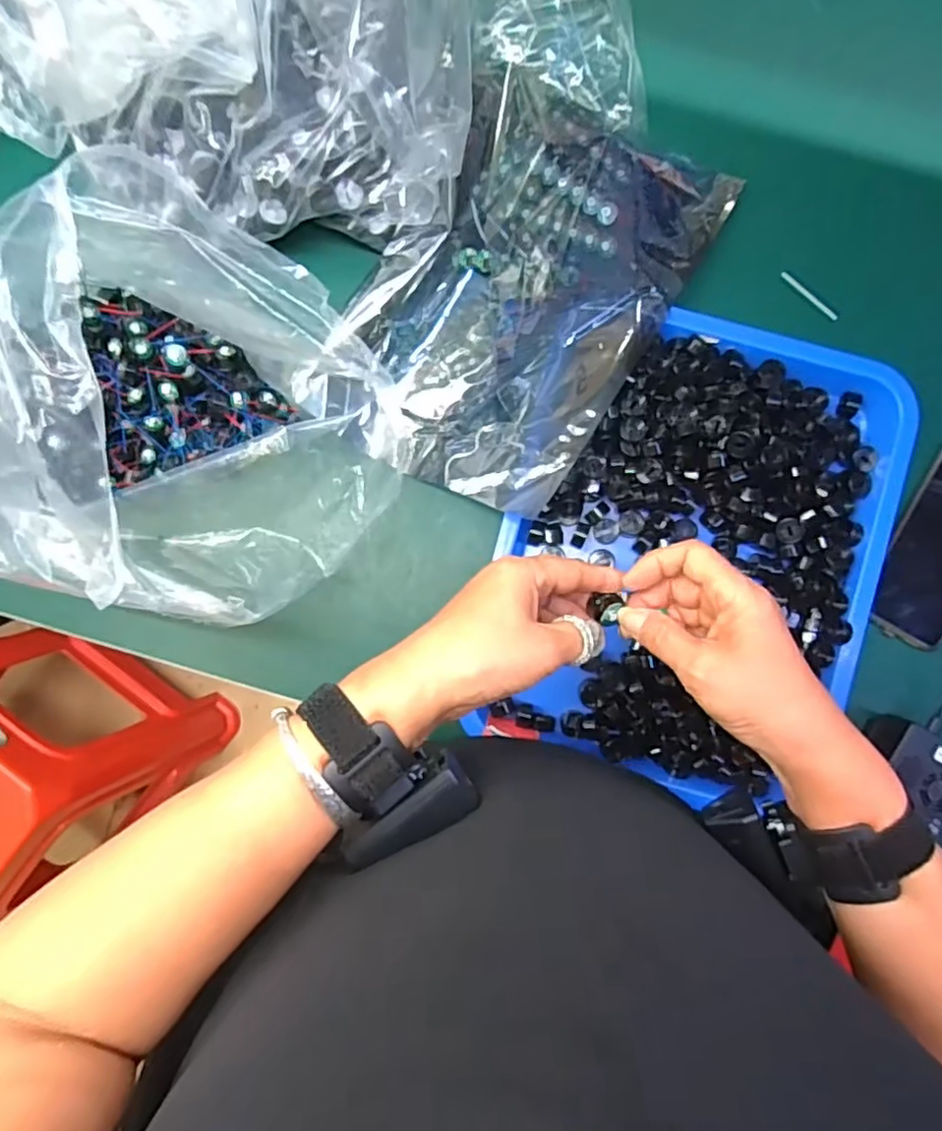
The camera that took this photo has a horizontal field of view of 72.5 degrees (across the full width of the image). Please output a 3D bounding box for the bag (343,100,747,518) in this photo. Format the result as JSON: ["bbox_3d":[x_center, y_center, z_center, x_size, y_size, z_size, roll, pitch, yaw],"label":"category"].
[{"bbox_3d":[0.050,-0.221,0.504,0.206,0.050,0.338,33,90,1],"label":"bag"}]

